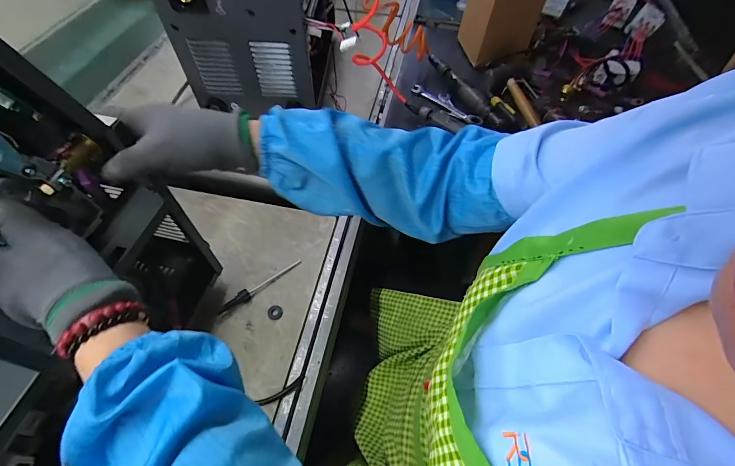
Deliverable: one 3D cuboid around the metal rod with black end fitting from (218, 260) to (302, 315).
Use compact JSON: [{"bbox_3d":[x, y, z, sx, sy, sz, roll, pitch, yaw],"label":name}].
[{"bbox_3d":[-0.169,0.084,0.559,0.145,0.015,0.017,-31,62,-20],"label":"metal rod with black end fitting"}]

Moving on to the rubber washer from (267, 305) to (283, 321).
[{"bbox_3d":[-0.142,0.123,0.538,0.023,0.006,0.022,1,56,-1],"label":"rubber washer"}]

